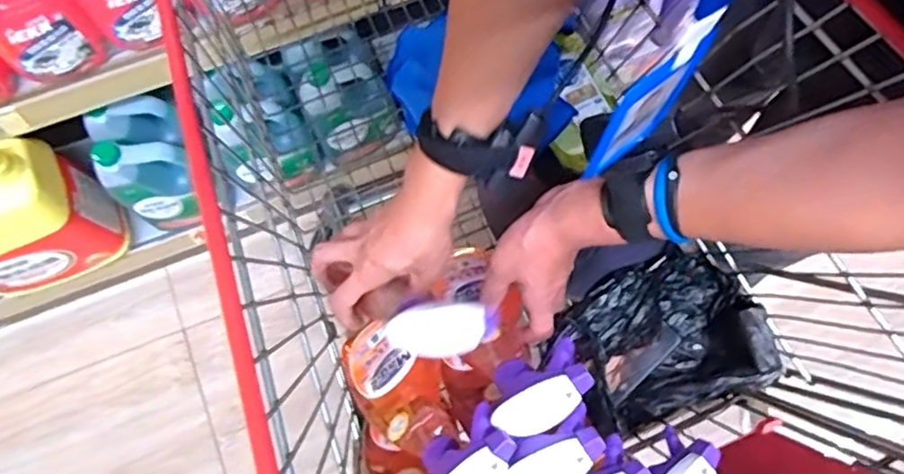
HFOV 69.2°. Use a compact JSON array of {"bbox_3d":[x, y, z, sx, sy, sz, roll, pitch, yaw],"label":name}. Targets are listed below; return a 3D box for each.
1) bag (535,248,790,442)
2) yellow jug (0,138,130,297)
[{"bbox_3d":[0.223,0.107,0.703,0.202,0.070,0.157,-19,72,-7],"label":"bag"},{"bbox_3d":[-0.636,-0.017,0.950,0.245,0.280,0.122,-25,73,-9],"label":"yellow jug"}]

